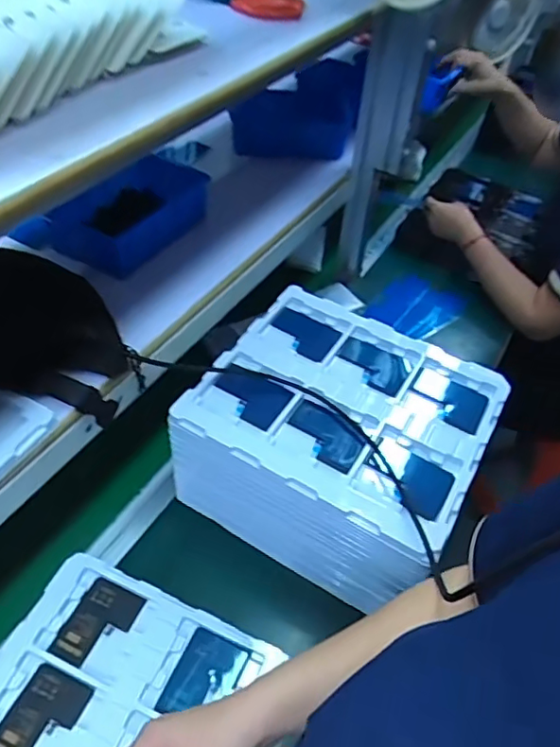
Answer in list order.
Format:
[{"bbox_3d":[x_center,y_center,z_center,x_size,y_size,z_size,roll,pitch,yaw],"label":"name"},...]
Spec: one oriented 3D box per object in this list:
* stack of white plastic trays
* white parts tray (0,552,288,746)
[{"bbox_3d":[0.073,0.087,0.729,0.319,0.174,0.272,25,49,18],"label":"stack of white plastic trays"},{"bbox_3d":[-0.179,0.362,0.547,0.278,0.016,0.316,20,47,13],"label":"white parts tray"}]

